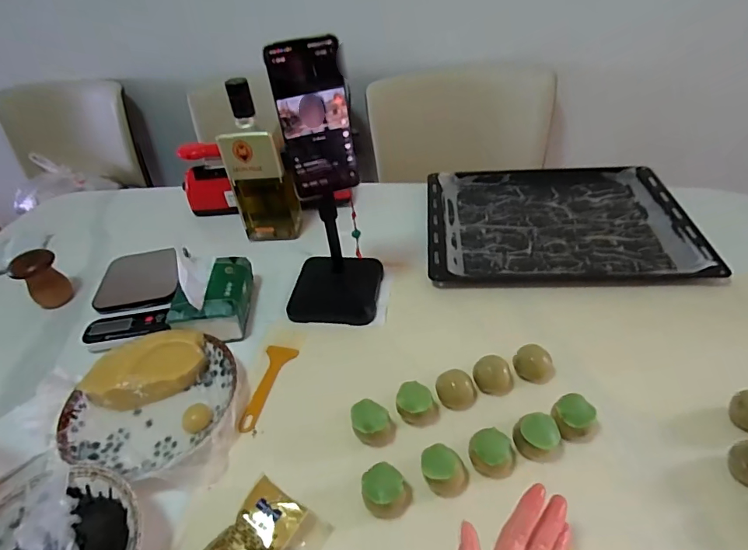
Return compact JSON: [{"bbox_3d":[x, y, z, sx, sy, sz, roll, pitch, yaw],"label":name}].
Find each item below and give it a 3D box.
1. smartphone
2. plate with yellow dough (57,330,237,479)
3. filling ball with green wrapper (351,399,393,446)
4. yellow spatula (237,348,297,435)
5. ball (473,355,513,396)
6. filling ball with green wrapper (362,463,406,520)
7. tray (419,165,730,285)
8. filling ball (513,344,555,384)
[{"bbox_3d":[-0.062,-0.167,0.498,0.076,0.158,0.007,-16,31,-12],"label":"smartphone"},{"bbox_3d":[-0.257,0.144,0.544,0.179,0.048,0.176,-3,44,3],"label":"plate with yellow dough"},{"bbox_3d":[-0.001,0.160,0.492,0.045,0.041,0.040,-8,43,-2],"label":"filling ball with green wrapper"},{"bbox_3d":[-0.131,0.137,0.565,0.038,0.005,0.121,5,45,11],"label":"yellow spatula"},{"bbox_3d":[0.138,0.117,0.531,0.044,0.032,0.035,11,44,20],"label":"ball"},{"bbox_3d":[0.011,0.210,0.442,0.040,0.040,0.042,-4,41,4],"label":"filling ball with green wrapper"},{"bbox_3d":[0.294,-0.097,0.769,0.401,0.034,0.325,-1,44,5],"label":"tray"},{"bbox_3d":[0.187,0.106,0.538,0.034,0.034,0.041,-30,45,-24],"label":"filling ball"}]

